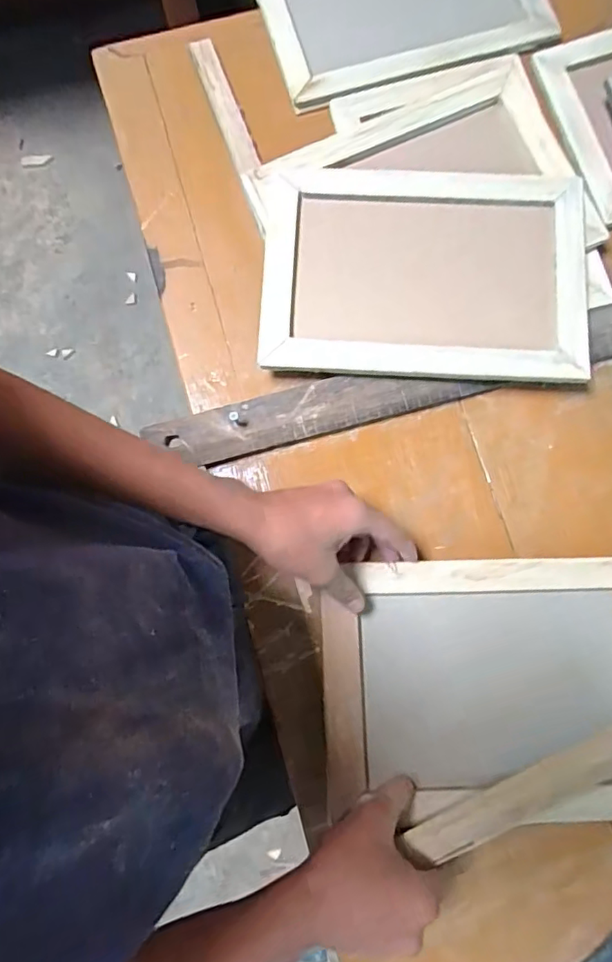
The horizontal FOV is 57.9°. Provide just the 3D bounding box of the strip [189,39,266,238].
[{"bbox_3d":[-0.072,-0.360,0.568,0.028,0.020,0.240,-19,78,-5],"label":"strip"}]

